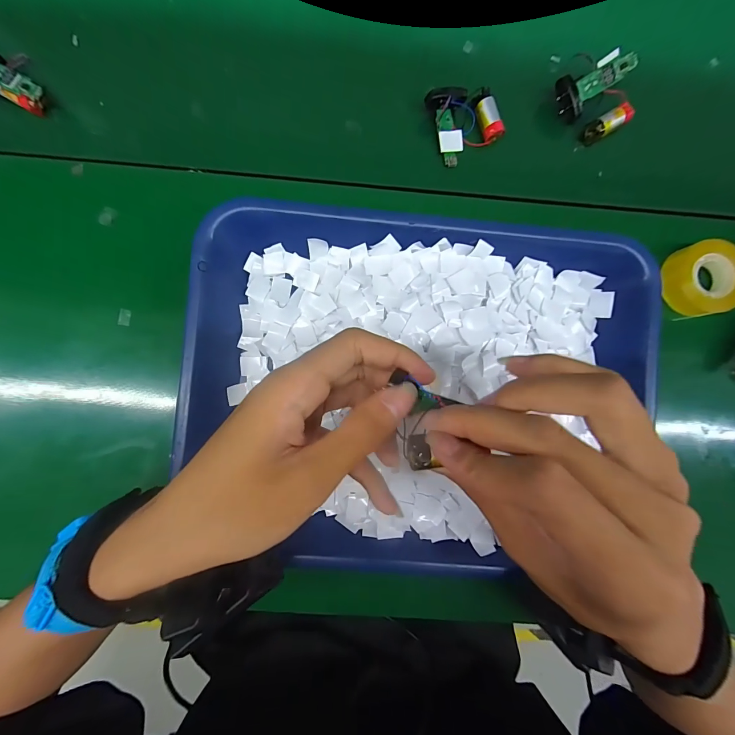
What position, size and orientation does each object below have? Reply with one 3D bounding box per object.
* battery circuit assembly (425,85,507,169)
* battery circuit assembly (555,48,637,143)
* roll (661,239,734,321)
[{"bbox_3d":[0.079,-0.199,0.266,0.051,0.023,0.049,-26,92,-3],"label":"battery circuit assembly"},{"bbox_3d":[0.184,-0.217,0.264,0.062,0.031,0.045,41,88,-2],"label":"battery circuit assembly"},{"bbox_3d":[0.272,-0.071,0.268,0.059,0.022,0.056,-10,91,-3],"label":"roll"}]

